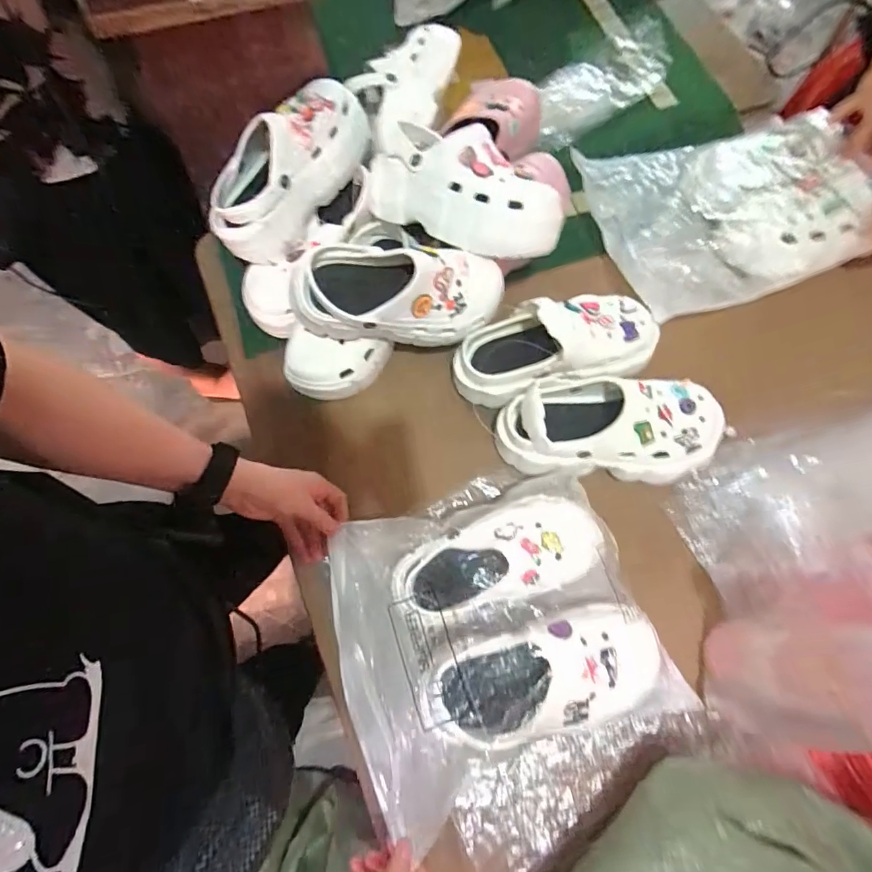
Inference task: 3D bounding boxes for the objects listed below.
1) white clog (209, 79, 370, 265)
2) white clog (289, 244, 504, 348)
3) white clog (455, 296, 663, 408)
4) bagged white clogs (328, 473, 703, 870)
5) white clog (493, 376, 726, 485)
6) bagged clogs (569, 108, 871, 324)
[{"bbox_3d":[-0.192,-0.350,0.623,0.106,0.101,0.256,37,88,11],"label":"white clog"},{"bbox_3d":[-0.044,-0.162,0.573,0.244,0.104,0.082,-5,72,-2],"label":"white clog"},{"bbox_3d":[0.149,-0.126,0.618,0.254,0.104,0.114,-14,73,-5],"label":"white clog"},{"bbox_3d":[0.059,0.201,0.506,0.311,0.101,0.279,-18,73,-6],"label":"bagged white clogs"},{"bbox_3d":[0.208,-0.012,0.603,0.260,0.093,0.119,2,72,0],"label":"white clog"},{"bbox_3d":[0.408,-0.320,0.675,0.336,0.089,0.282,-10,73,-4],"label":"bagged clogs"}]

